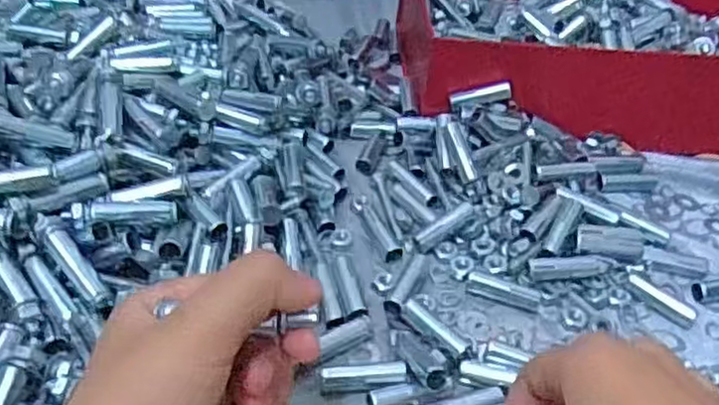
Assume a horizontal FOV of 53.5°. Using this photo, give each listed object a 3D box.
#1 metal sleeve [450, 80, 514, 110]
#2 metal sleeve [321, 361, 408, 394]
[{"bbox_3d":[0.079,-0.069,0.461,0.040,0.009,0.012,-11,39,12],"label":"metal sleeve"},{"bbox_3d":[0.002,0.080,0.328,0.039,0.010,0.009,-2,41,-11],"label":"metal sleeve"}]

